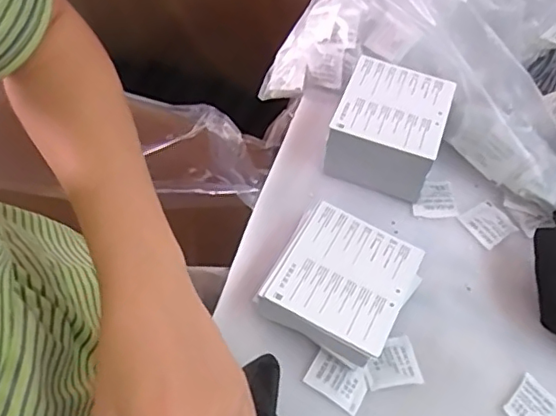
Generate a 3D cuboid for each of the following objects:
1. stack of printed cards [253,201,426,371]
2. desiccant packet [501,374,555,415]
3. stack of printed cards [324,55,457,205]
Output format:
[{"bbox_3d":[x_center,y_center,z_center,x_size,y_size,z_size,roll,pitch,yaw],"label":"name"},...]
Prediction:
[{"bbox_3d":[0.045,0.058,0.448,0.099,0.038,0.107,30,58,13],"label":"stack of printed cards"},{"bbox_3d":[0.187,0.146,0.423,0.038,0.004,0.039,41,61,19],"label":"desiccant packet"},{"bbox_3d":[0.097,-0.072,0.526,0.090,0.064,0.102,21,56,7],"label":"stack of printed cards"}]

